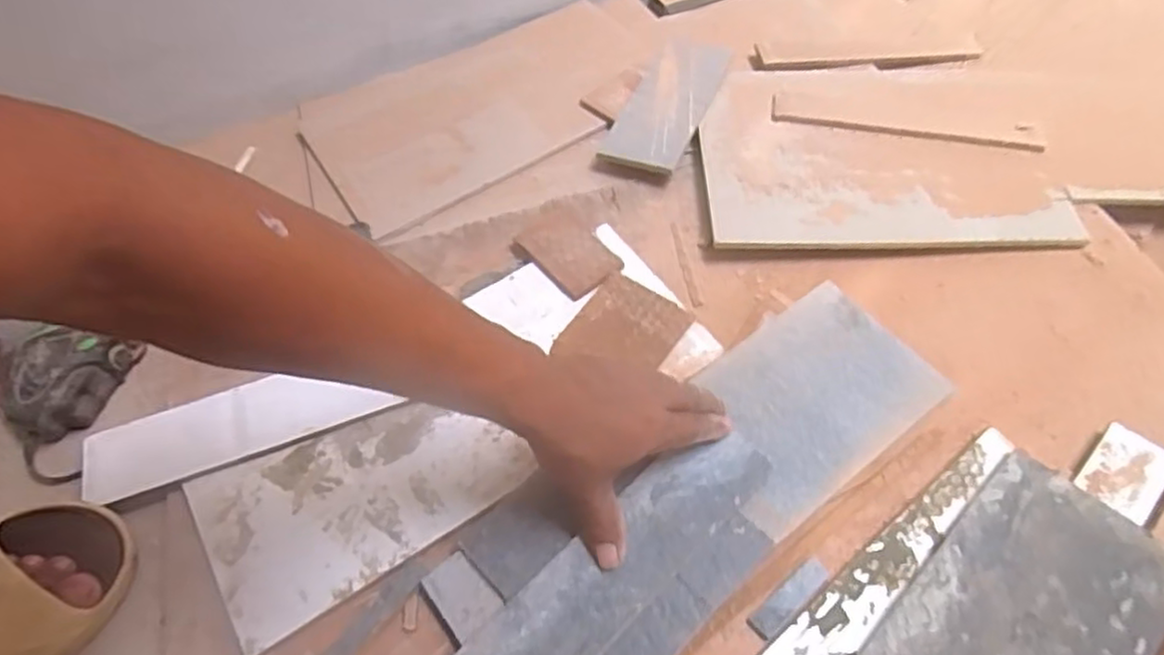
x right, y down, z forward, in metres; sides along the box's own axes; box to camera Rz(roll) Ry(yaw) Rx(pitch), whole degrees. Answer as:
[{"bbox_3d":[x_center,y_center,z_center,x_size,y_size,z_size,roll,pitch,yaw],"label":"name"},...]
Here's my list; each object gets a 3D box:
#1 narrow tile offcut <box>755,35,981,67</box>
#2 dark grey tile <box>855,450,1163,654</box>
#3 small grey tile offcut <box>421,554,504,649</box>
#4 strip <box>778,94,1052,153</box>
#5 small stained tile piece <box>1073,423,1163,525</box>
[{"bbox_3d":[0.313,-0.297,0.790,0.243,0.011,0.047,-5,55,-6],"label":"narrow tile offcut"},{"bbox_3d":[0.276,0.180,0.453,0.198,0.013,0.120,-40,61,-21],"label":"dark grey tile"},{"bbox_3d":[-0.080,0.179,0.481,0.039,0.012,0.051,-38,61,-18],"label":"small grey tile offcut"},{"bbox_3d":[0.312,-0.199,0.707,0.247,0.010,0.044,10,53,9],"label":"strip"},{"bbox_3d":[0.376,0.101,0.506,0.046,0.007,0.064,34,66,33],"label":"small stained tile piece"}]

